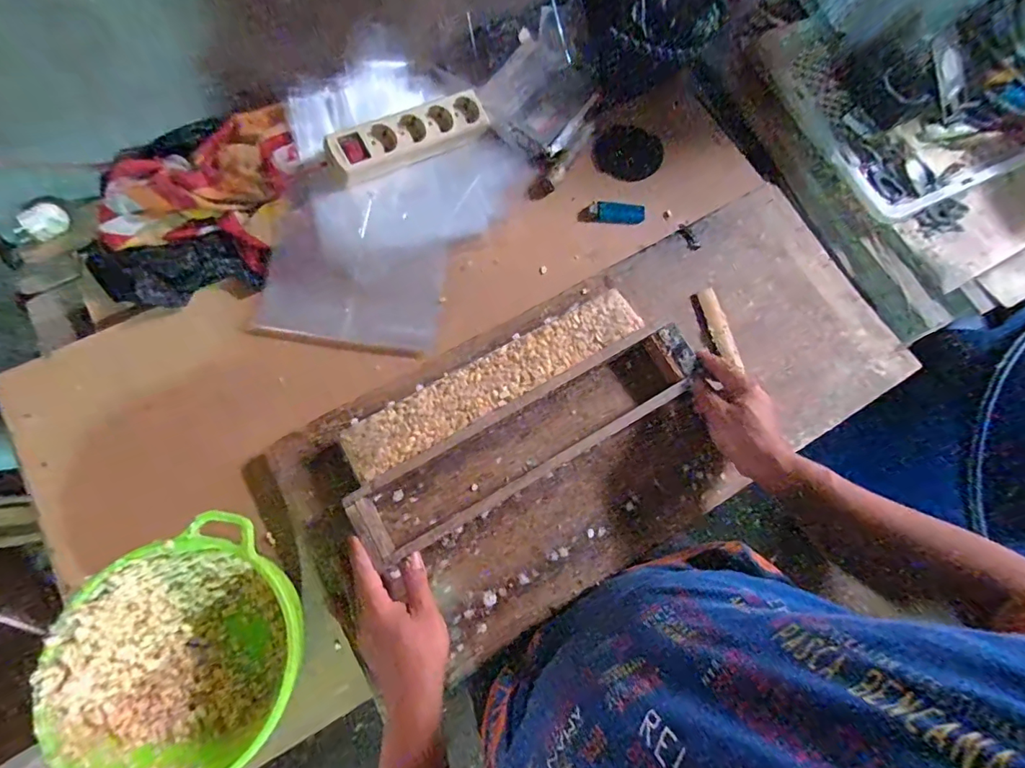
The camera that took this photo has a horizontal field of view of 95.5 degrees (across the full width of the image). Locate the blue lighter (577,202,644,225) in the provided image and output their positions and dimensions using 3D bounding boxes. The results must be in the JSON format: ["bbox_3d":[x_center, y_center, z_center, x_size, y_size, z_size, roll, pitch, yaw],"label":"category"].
[{"bbox_3d":[0.142,-0.246,0.667,0.093,0.009,0.032,2,74,-2],"label":"blue lighter"}]

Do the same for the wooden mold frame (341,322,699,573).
[{"bbox_3d":[0.024,0.060,0.536,0.420,0.046,0.091,-29,77,-10],"label":"wooden mold frame"}]

